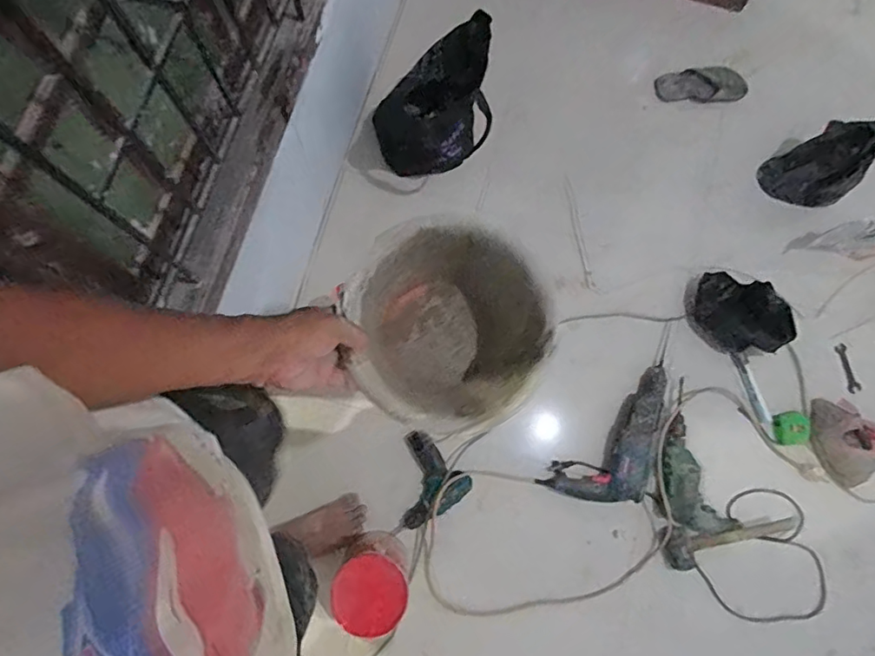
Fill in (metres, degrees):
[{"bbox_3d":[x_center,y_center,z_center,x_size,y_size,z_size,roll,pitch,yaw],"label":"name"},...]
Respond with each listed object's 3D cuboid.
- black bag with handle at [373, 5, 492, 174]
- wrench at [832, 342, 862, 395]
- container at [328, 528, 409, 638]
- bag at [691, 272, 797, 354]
[{"bbox_3d":[-0.024,-0.538,1.342,0.267,0.378,0.255,-4,79,-3],"label":"black bag with handle"},{"bbox_3d":[1.077,0.104,1.418,0.032,0.010,0.128,-8,78,-2],"label":"wrench"},{"bbox_3d":[-0.139,0.545,1.173,0.150,0.223,0.158,0,78,-1],"label":"container"},{"bbox_3d":[0.779,-0.037,1.389,0.209,0.110,0.181,16,78,2],"label":"bag"}]

